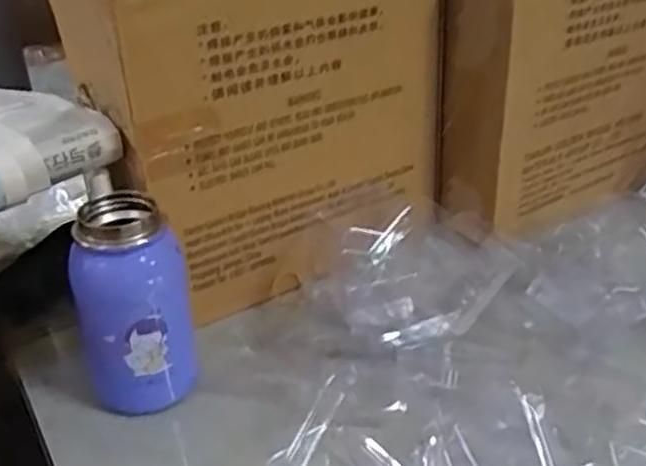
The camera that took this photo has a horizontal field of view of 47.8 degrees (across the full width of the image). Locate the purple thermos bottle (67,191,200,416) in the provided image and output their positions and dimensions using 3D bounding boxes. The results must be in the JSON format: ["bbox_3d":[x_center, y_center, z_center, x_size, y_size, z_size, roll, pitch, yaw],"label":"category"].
[{"bbox_3d":[-0.124,0.049,0.481,0.071,0.135,0.062,-9,31,-14],"label":"purple thermos bottle"}]

